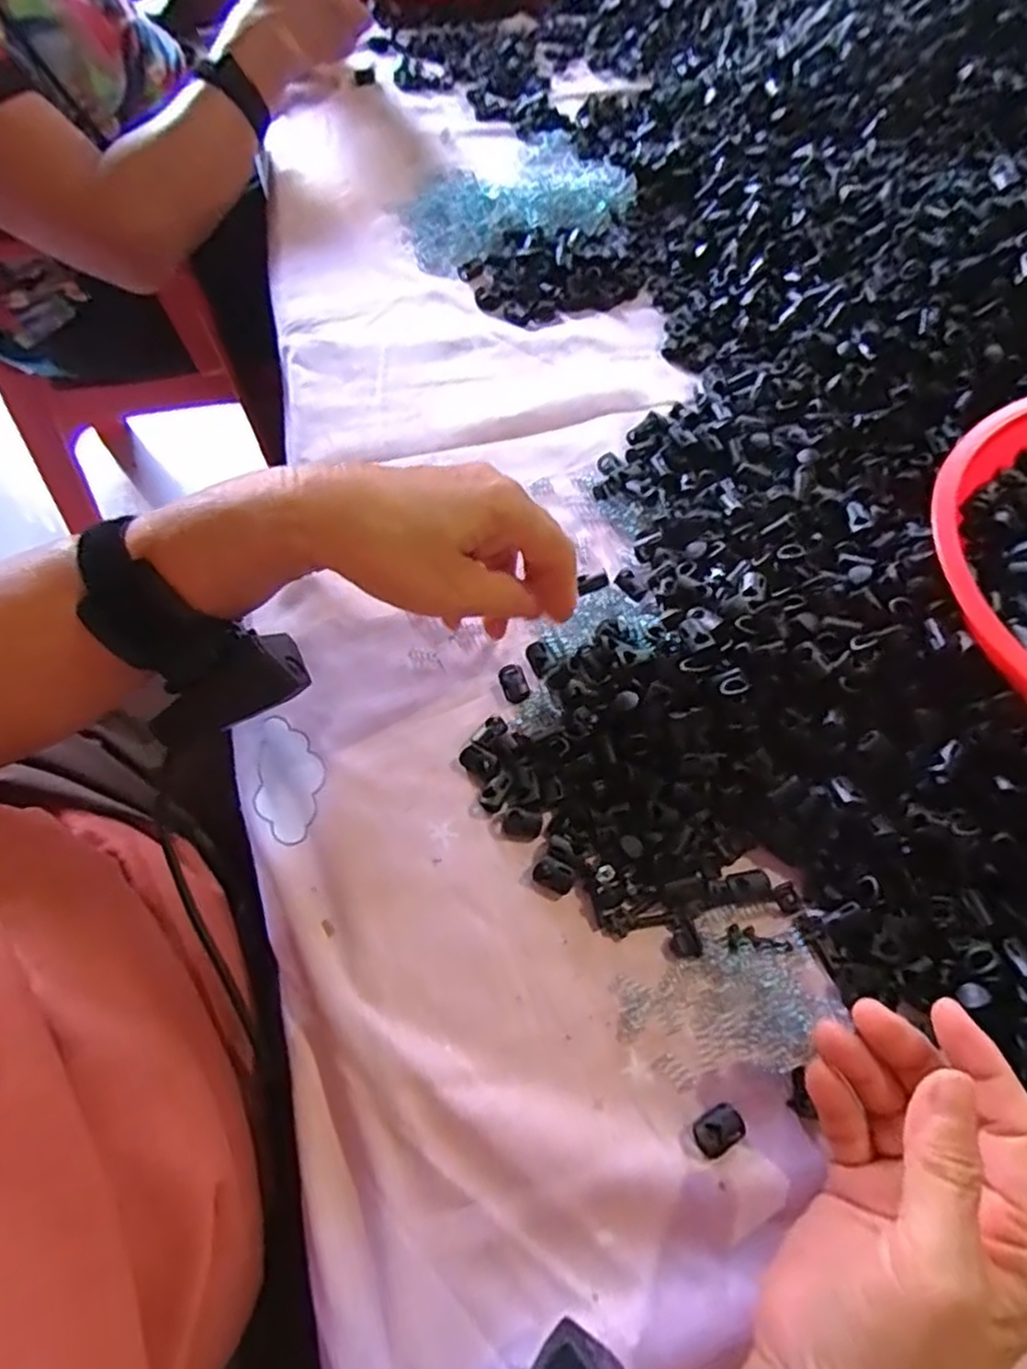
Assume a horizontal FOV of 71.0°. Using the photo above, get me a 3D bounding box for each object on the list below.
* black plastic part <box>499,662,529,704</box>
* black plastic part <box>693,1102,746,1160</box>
[{"bbox_3d":[0.001,0.000,0.396,0.014,0.009,0.021,-15,63,-7],"label":"black plastic part"},{"bbox_3d":[0.085,0.186,0.299,0.021,0.007,0.015,-29,66,-14],"label":"black plastic part"}]

